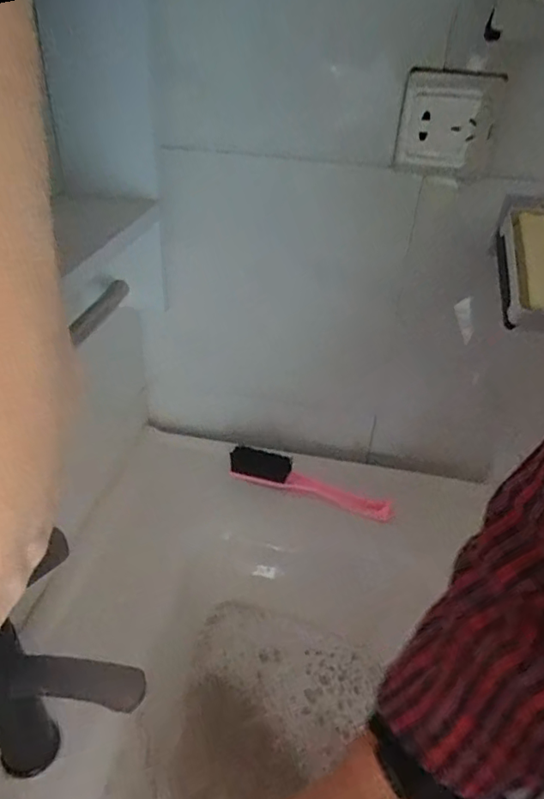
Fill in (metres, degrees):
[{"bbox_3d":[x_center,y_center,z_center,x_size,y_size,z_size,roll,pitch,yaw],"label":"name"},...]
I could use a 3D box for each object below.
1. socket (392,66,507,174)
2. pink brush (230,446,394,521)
[{"bbox_3d":[0.160,-0.258,0.525,0.082,0.083,0.019,15,35,17],"label":"socket"},{"bbox_3d":[0.044,0.107,0.694,0.206,0.040,0.042,14,35,16],"label":"pink brush"}]

